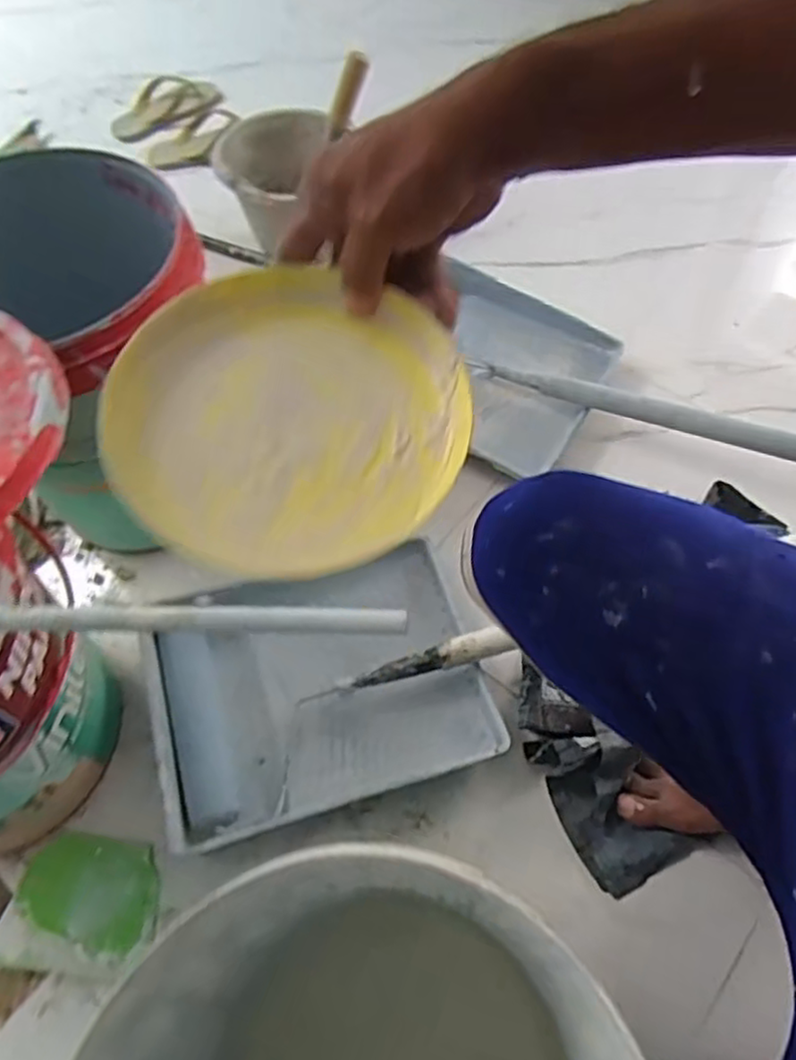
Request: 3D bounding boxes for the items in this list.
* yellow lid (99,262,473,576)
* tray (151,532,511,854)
[{"bbox_3d":[-0.053,-0.059,0.352,0.168,0.024,0.168,4,67,-9],"label":"yellow lid"},{"bbox_3d":[-0.090,0.171,0.786,0.352,0.066,0.283,-17,61,-7],"label":"tray"}]

